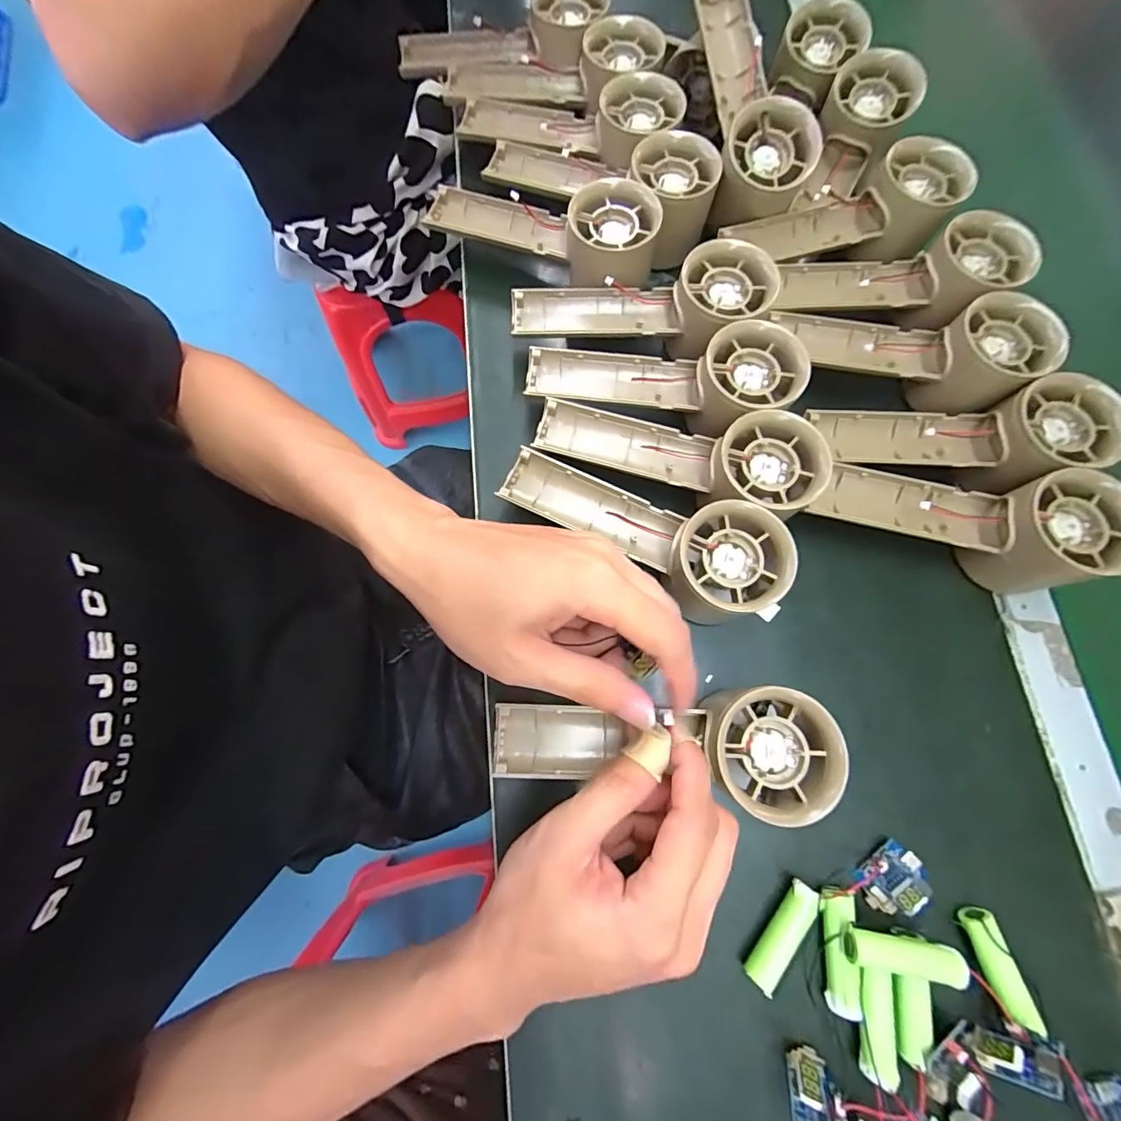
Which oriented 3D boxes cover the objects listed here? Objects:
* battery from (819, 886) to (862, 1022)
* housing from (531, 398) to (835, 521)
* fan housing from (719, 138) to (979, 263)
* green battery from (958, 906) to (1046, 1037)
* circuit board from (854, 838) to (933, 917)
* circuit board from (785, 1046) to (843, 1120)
[{"bbox_3d":[0.134,0.187,0.229,0.015,0.017,0.050,2,74,1],"label":"battery"},{"bbox_3d":[0.060,-0.059,0.258,0.151,0.035,0.053,11,75,3],"label":"housing"},{"bbox_3d":[0.186,-0.225,0.311,0.138,0.044,0.055,-17,75,-5],"label":"fan housing"},{"bbox_3d":[0.210,0.195,0.226,0.014,0.014,0.049,-13,66,-4],"label":"green battery"},{"bbox_3d":[0.167,0.160,0.236,0.032,0.004,0.027,-42,56,-2],"label":"circuit board"},{"bbox_3d":[0.112,0.234,0.207,0.021,0.033,0.011,14,114,10],"label":"circuit board"}]

